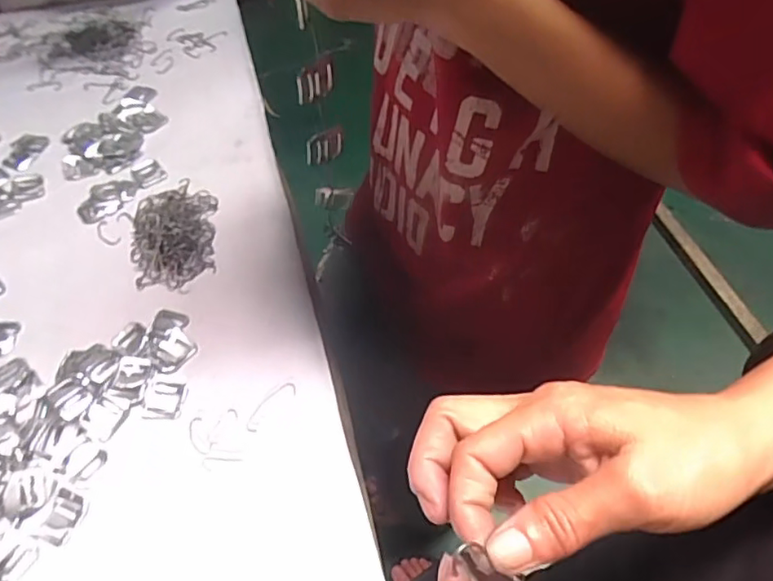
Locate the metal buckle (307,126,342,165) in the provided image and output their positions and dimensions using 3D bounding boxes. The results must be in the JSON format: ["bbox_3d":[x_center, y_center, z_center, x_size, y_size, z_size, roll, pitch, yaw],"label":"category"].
[{"bbox_3d":[-0.051,-0.119,0.482,0.033,0.030,0.007,-24,55,-19],"label":"metal buckle"}]

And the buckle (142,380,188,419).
[{"bbox_3d":[-0.179,0.088,0.471,0.031,0.004,0.033,1,53,1],"label":"buckle"}]

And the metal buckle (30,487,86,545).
[{"bbox_3d":[-0.232,0.161,0.417,0.023,0.004,0.035,12,54,9],"label":"metal buckle"}]

